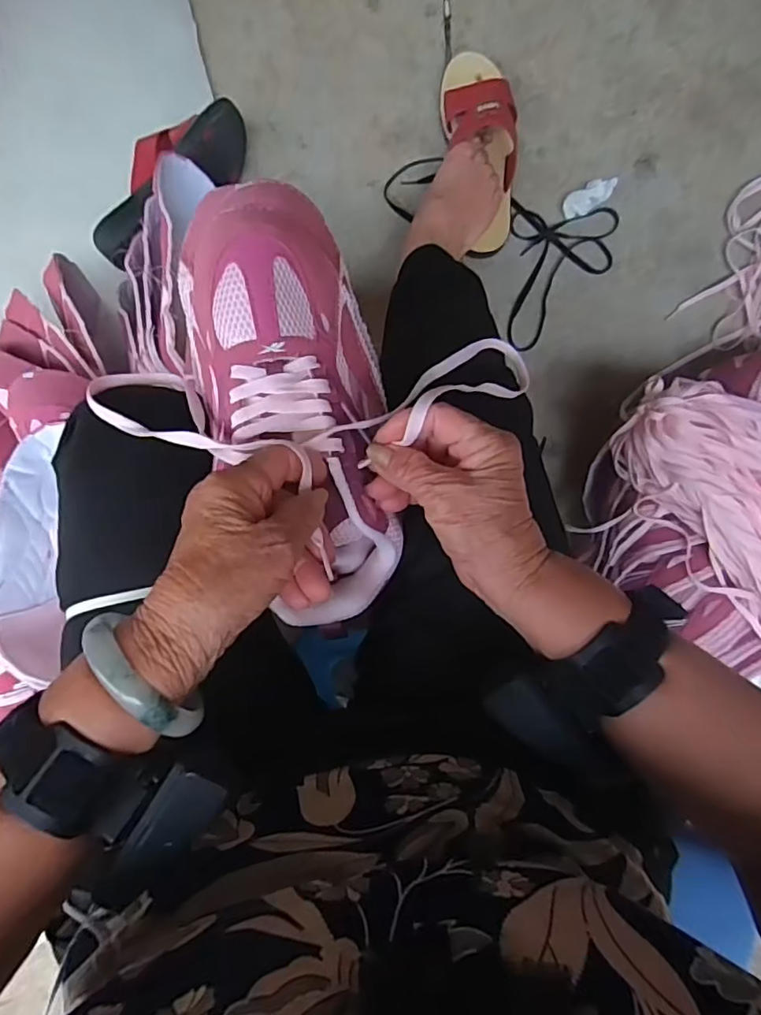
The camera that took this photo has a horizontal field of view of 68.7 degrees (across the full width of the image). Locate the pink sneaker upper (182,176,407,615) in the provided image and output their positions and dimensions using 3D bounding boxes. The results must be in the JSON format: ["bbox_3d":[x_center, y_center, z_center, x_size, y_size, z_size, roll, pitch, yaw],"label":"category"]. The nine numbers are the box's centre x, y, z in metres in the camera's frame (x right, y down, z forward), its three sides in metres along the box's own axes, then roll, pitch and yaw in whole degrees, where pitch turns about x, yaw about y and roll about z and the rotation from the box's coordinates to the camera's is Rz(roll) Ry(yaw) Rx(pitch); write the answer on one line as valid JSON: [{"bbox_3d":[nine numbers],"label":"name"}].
[{"bbox_3d":[-0.054,-0.061,0.348,0.106,0.070,0.265,-16,98,2],"label":"pink sneaker upper"}]

